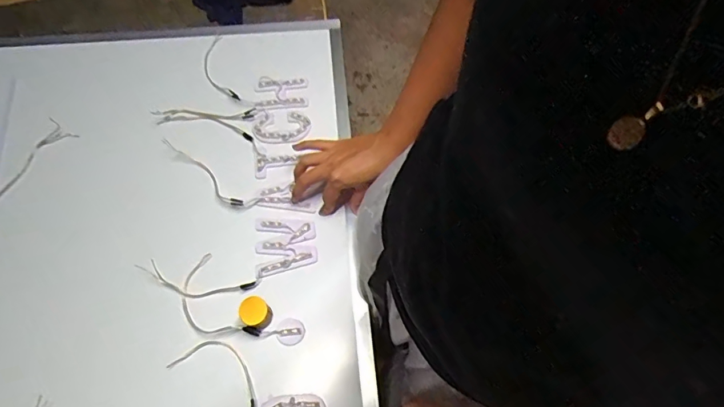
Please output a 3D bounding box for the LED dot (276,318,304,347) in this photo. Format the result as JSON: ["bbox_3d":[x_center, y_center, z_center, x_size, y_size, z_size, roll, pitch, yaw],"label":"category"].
[{"bbox_3d":[-0.089,0.159,0.566,0.034,0.004,0.032,1,66,-2],"label":"LED dot"}]

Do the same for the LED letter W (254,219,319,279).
[{"bbox_3d":[-0.101,0.057,0.608,0.080,0.004,0.078,-3,66,-3],"label":"LED letter W"}]

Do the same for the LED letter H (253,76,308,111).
[{"bbox_3d":[-0.124,-0.170,0.701,0.078,0.015,0.054,-3,66,-3],"label":"LED letter H"}]

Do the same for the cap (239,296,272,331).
[{"bbox_3d":[-0.128,0.133,0.554,0.033,0.035,0.035,1,66,-2],"label":"cap"}]

